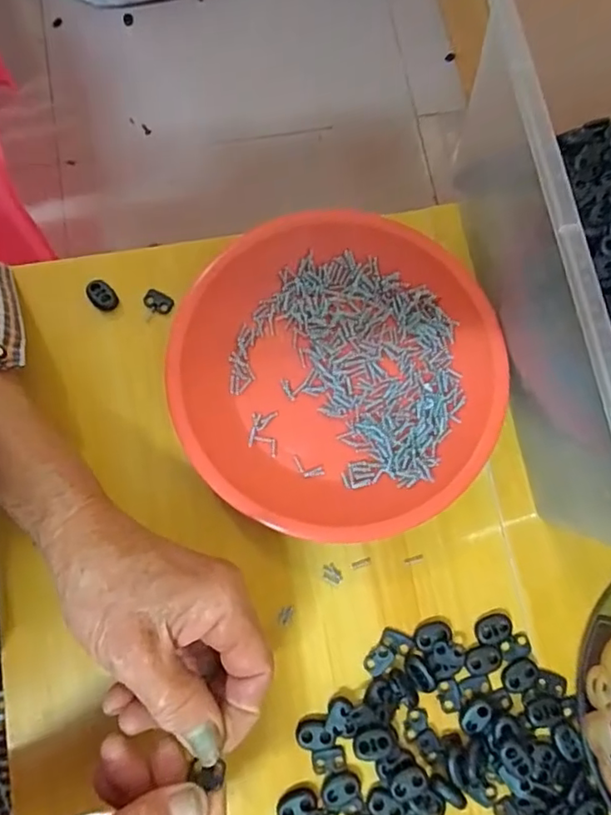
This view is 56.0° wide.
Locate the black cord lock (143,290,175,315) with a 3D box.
[{"bbox_3d":[-0.094,-0.067,0.365,0.018,0.004,0.013,31,79,5],"label":"black cord lock"}]

